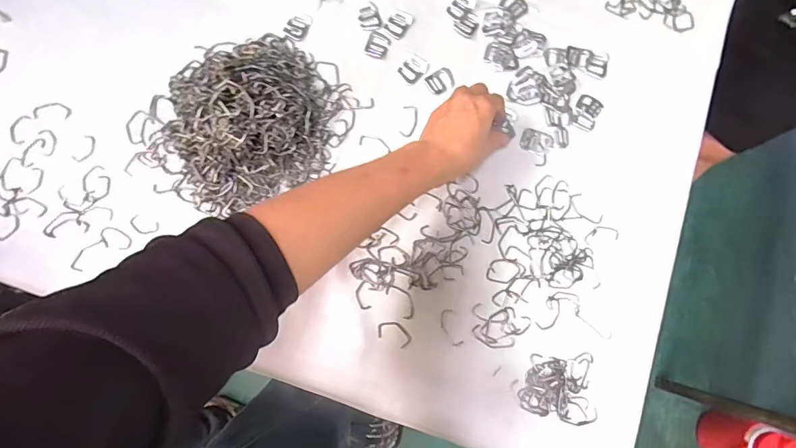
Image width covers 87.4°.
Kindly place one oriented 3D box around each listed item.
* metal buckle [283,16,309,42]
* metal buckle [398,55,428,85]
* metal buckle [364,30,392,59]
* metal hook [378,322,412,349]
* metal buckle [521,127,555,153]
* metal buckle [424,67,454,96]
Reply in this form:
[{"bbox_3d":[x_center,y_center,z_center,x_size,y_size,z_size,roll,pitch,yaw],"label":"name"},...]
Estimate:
[{"bbox_3d":[-0.119,-0.230,0.490,0.025,0.004,0.028,28,80,4],"label":"metal buckle"},{"bbox_3d":[0.018,-0.180,0.485,0.027,0.004,0.033,41,81,6],"label":"metal buckle"},{"bbox_3d":[-0.023,-0.210,0.488,0.027,0.004,0.032,22,80,3],"label":"metal buckle"},{"bbox_3d":[-0.003,0.114,0.434,0.036,0.004,0.021,26,80,3],"label":"metal hook"},{"bbox_3d":[0.158,-0.094,0.476,0.036,0.005,0.025,15,79,1],"label":"metal buckle"},{"bbox_3d":[0.050,-0.166,0.483,0.033,0.004,0.027,-32,82,-7],"label":"metal buckle"}]

